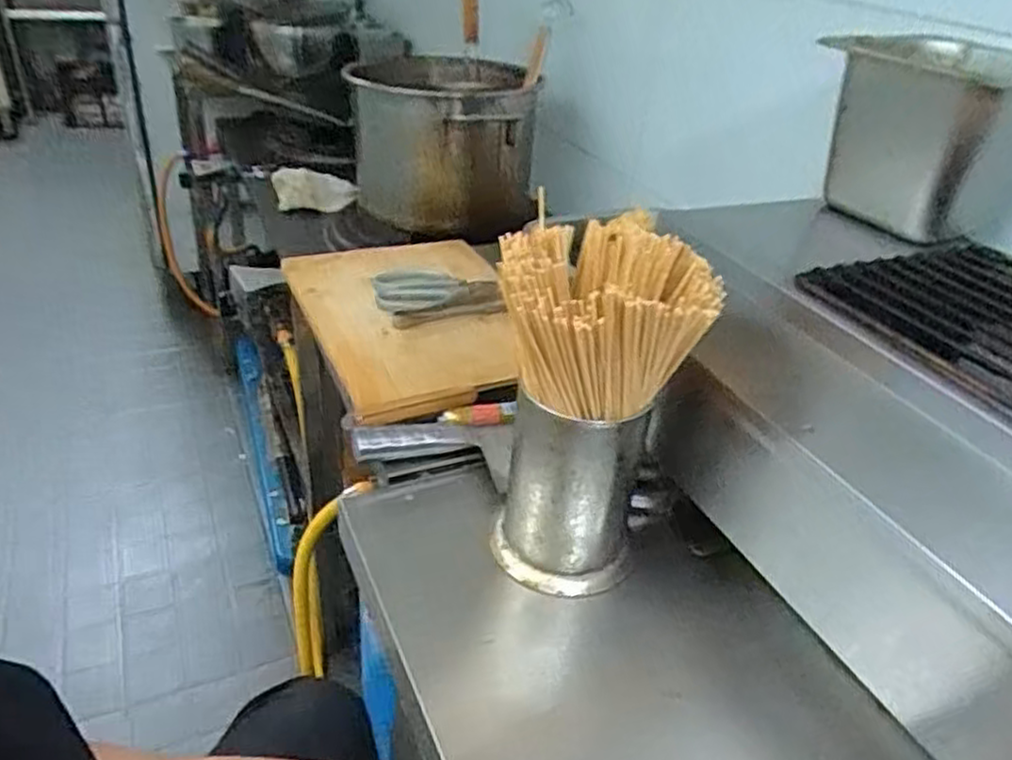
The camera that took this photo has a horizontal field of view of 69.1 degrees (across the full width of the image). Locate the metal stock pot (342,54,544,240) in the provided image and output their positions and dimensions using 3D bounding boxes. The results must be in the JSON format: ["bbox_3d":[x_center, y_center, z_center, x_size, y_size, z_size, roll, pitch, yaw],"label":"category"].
[{"bbox_3d":[-0.109,-0.395,1.263,0.308,0.236,0.317,7,35,3],"label":"metal stock pot"}]

